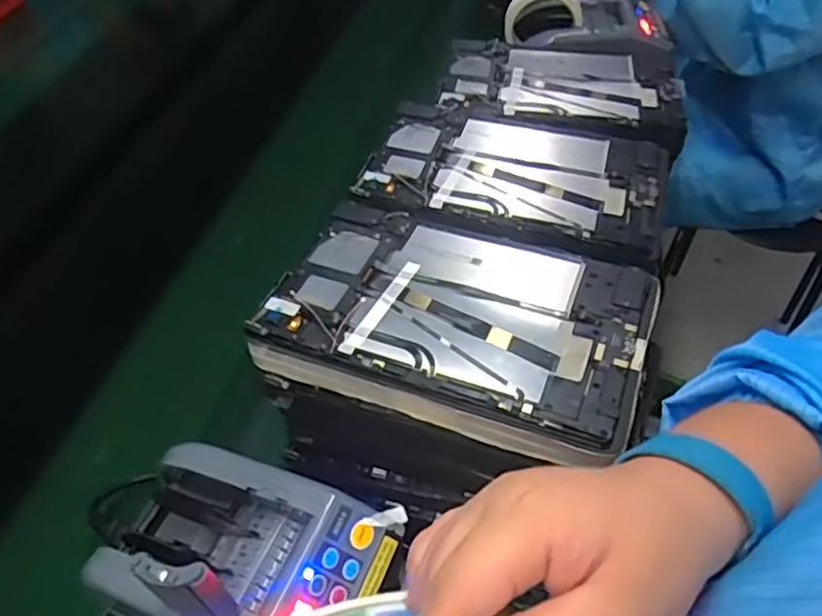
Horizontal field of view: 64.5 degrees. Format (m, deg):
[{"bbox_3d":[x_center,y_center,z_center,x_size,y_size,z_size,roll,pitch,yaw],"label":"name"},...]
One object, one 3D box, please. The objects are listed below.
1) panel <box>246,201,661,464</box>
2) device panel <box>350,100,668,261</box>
[{"bbox_3d":[0.031,0.003,0.442,0.242,0.032,0.159,15,54,16],"label":"panel"},{"bbox_3d":[0.091,-0.121,0.558,0.242,0.010,0.172,14,46,12],"label":"device panel"}]

